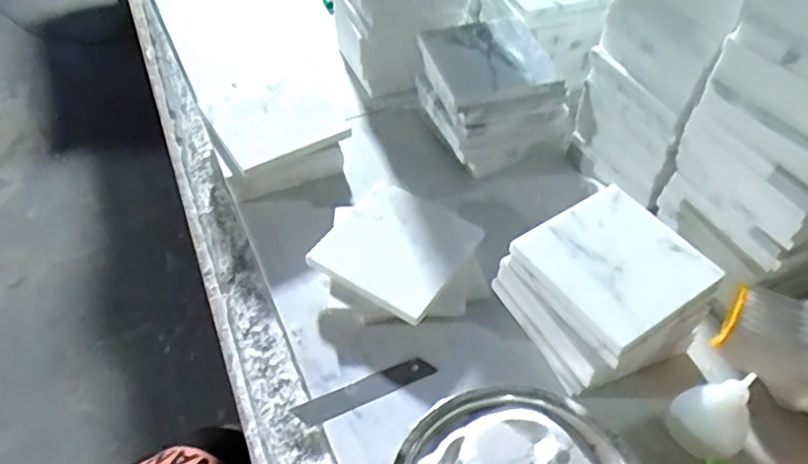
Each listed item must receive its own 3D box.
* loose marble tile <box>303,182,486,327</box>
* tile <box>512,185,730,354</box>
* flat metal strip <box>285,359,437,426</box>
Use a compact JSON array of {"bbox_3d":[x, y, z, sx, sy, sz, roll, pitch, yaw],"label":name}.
[{"bbox_3d":[-0.004,0.008,0.495,0.101,0.014,0.100,29,57,19],"label":"loose marble tile"},{"bbox_3d":[0.140,0.020,0.424,0.095,0.011,0.098,-28,58,-21],"label":"tile"},{"bbox_3d":[-0.027,0.112,0.453,0.099,0.008,0.019,-20,56,-17],"label":"flat metal strip"}]

